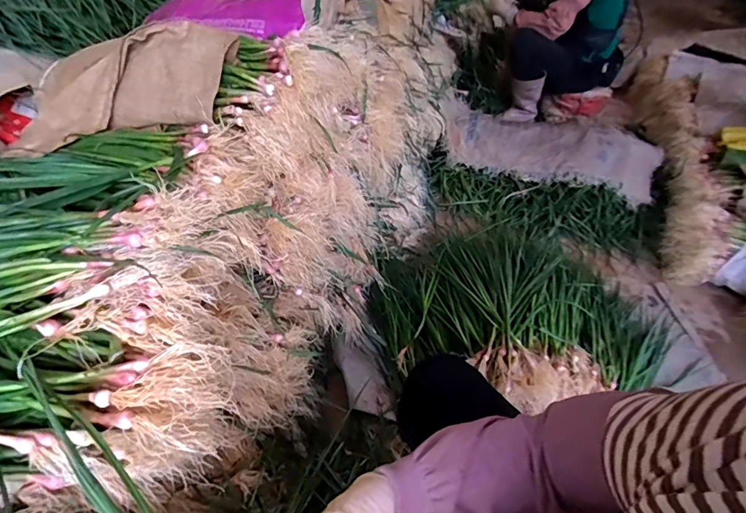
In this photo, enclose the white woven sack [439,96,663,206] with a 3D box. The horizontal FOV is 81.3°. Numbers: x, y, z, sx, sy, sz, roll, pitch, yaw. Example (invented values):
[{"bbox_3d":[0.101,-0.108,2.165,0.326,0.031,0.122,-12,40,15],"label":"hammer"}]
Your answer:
[{"bbox_3d":[0.685,-0.424,1.629,0.836,0.114,0.463,17,45,9],"label":"white woven sack"}]

